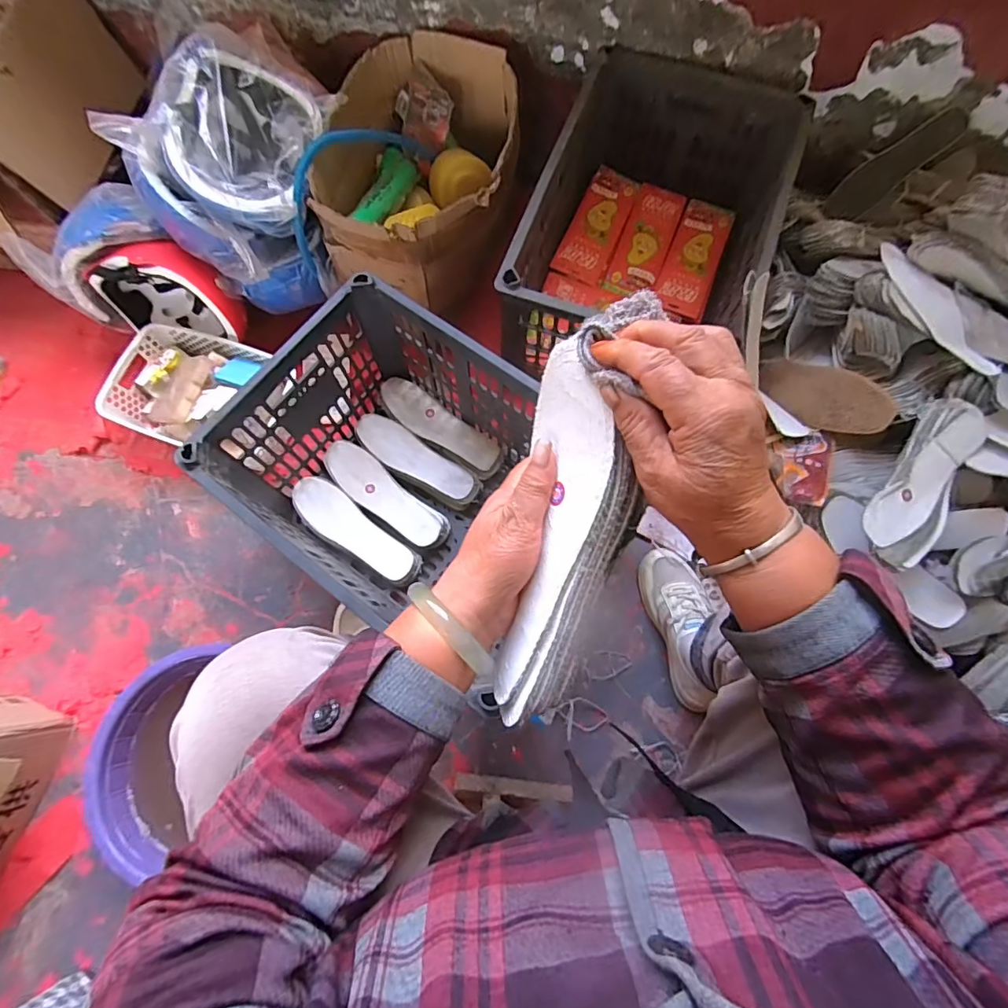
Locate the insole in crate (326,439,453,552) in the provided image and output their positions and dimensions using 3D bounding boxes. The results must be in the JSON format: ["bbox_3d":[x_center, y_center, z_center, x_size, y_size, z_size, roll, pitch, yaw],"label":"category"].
[{"bbox_3d":[-0.197,-0.014,0.817,0.244,0.011,0.067,39,78,11],"label":"insole in crate"}]

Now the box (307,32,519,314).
[{"bbox_3d":[-0.134,-0.531,0.848,0.285,0.245,0.393,8,74,3],"label":"box"}]

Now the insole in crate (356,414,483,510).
[{"bbox_3d":[-0.148,-0.070,0.839,0.237,0.022,0.069,34,77,10],"label":"insole in crate"}]

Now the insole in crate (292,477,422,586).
[{"bbox_3d":[-0.241,0.041,0.810,0.252,0.020,0.070,34,77,10],"label":"insole in crate"}]

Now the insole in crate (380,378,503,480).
[{"bbox_3d":[-0.108,-0.129,0.841,0.238,0.019,0.066,34,77,10],"label":"insole in crate"}]

